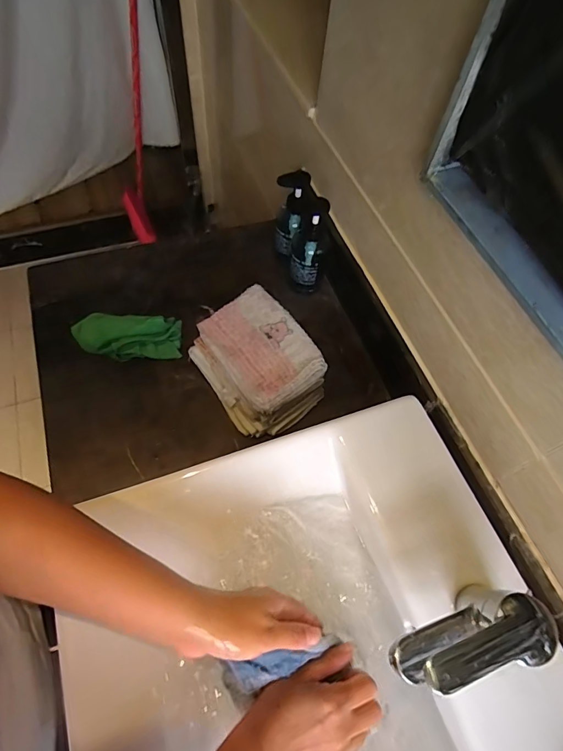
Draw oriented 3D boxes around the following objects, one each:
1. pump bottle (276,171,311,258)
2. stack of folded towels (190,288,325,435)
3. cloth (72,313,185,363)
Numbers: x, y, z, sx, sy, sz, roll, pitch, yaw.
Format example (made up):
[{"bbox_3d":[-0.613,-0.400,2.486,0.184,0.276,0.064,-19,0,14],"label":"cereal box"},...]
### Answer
[{"bbox_3d":[0.016,-0.267,0.704,0.048,0.132,0.069,8,61,0],"label":"pump bottle"},{"bbox_3d":[-0.036,-0.017,0.607,0.140,0.108,0.184,-31,68,-19],"label":"stack of folded towels"},{"bbox_3d":[-0.246,-0.062,0.642,0.174,0.049,0.065,8,61,0],"label":"cloth"}]

